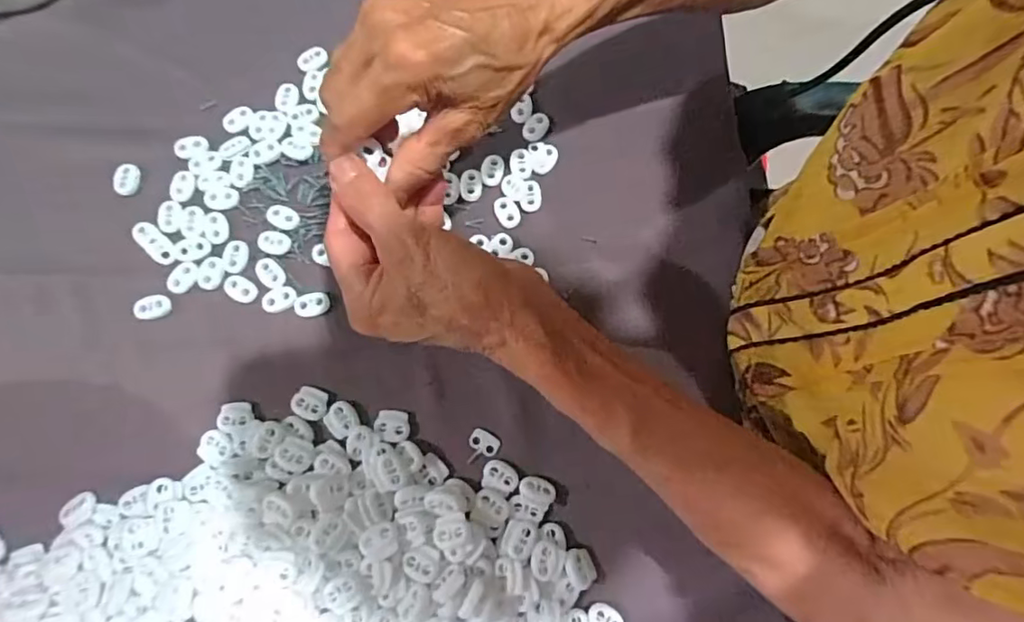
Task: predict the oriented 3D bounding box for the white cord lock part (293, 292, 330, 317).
[{"bbox_3d":[-0.131,-0.004,0.361,0.022,0.004,0.015,-9,78,-4],"label":"white cord lock part"}]

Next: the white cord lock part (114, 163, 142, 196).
[{"bbox_3d":[-0.264,-0.090,0.379,0.017,0.007,0.022,-3,78,-2],"label":"white cord lock part"}]

